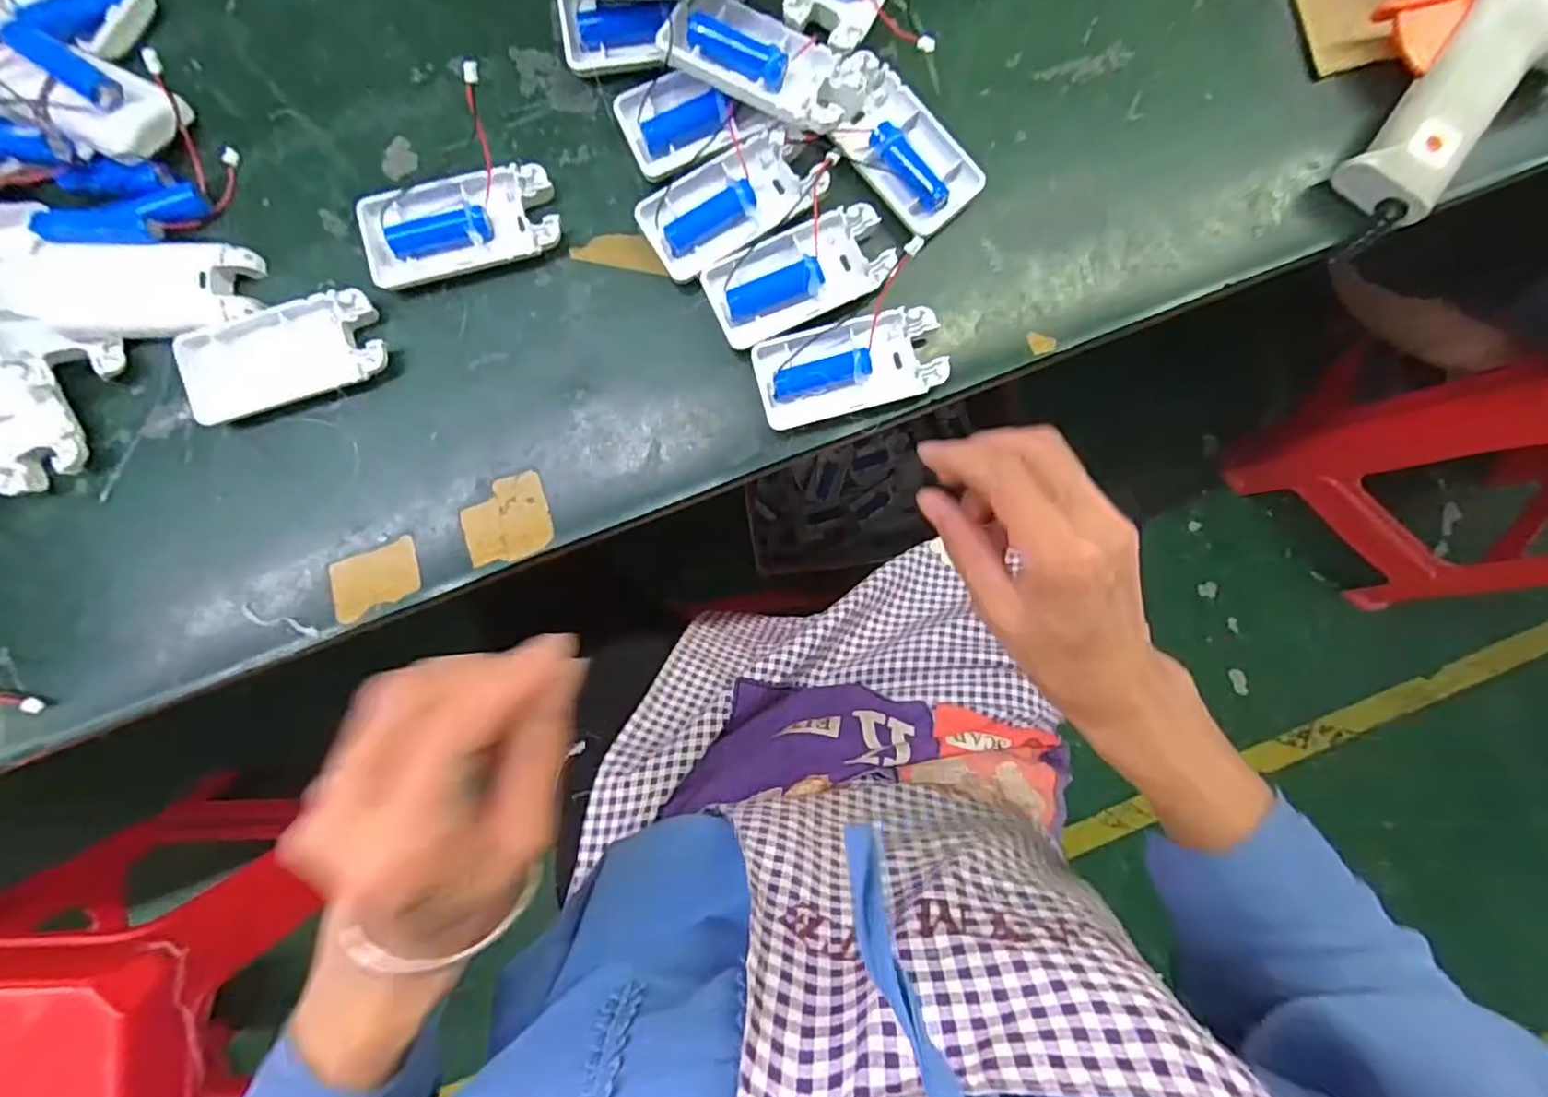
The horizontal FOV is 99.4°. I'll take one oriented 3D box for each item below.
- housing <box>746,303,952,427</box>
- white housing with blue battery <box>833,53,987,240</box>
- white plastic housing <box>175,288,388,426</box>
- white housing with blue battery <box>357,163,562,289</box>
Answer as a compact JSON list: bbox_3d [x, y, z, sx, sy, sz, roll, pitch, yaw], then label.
[{"bbox_3d":[0.038,-0.092,0.335,0.093,0.015,0.045,-15,87,-3],"label":"housing"},{"bbox_3d":[0.064,-0.207,0.334,0.047,0.017,0.089,-42,89,-4],"label":"white housing with blue battery"},{"bbox_3d":[-0.243,-0.096,0.326,0.094,0.011,0.046,-21,87,-3],"label":"white plastic housing"},{"bbox_3d":[-0.155,-0.161,0.327,0.093,0.011,0.045,-16,87,-3],"label":"white housing with blue battery"}]

